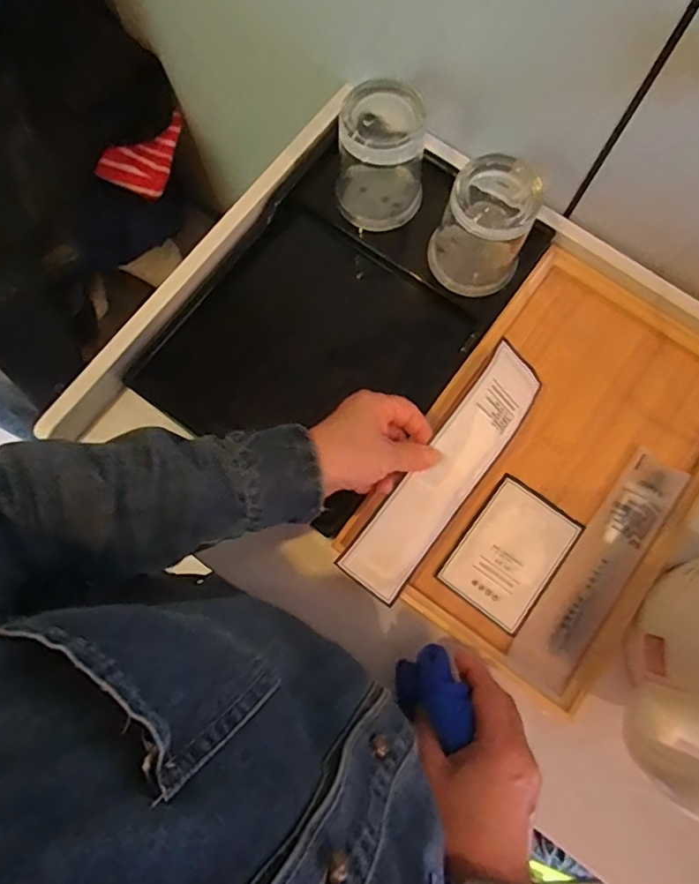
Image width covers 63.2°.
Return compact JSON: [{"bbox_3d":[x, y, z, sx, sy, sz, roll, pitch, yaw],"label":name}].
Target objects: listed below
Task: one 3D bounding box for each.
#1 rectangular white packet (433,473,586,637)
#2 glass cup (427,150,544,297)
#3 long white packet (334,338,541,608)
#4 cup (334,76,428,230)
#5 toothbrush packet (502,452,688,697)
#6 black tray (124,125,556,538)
[{"bbox_3d":[0.132,0.090,0.464,0.076,0.008,0.106,36,78,8],"label":"rectangular white packet"},{"bbox_3d":[0.109,-0.171,0.470,0.076,0.105,0.062,30,77,6],"label":"glass cup"},{"bbox_3d":[0.077,0.023,0.439,0.056,0.007,0.216,41,81,-19],"label":"long white packet"},{"bbox_3d":[0.027,-0.233,0.476,0.074,0.101,0.061,6,76,1],"label":"cup"},{"bbox_3d":[0.200,0.100,0.455,0.047,0.013,0.207,36,78,8],"label":"toothbrush packet"},{"bbox_3d":[-0.008,-0.117,0.496,0.227,0.036,0.322,36,78,8],"label":"black tray"}]

